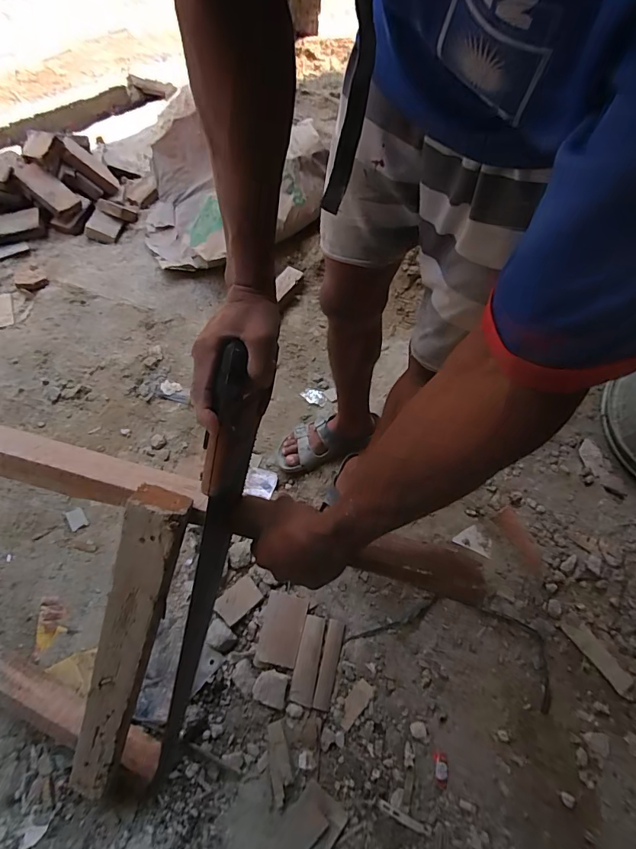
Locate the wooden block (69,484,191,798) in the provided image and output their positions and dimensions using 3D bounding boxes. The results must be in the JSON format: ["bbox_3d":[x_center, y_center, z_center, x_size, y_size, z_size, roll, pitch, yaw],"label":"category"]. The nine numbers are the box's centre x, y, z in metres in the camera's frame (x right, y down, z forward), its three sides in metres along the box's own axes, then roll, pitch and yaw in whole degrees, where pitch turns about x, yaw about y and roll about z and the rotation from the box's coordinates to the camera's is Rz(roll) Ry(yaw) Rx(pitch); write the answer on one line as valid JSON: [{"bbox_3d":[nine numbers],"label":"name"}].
[{"bbox_3d":[-0.252,0.316,0.547,0.065,0.550,0.040,27,23,13],"label":"wooden block"}]

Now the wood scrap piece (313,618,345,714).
[{"bbox_3d":[0.021,0.454,0.812,0.032,0.004,0.149,13,61,4],"label":"wood scrap piece"}]

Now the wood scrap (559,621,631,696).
[{"bbox_3d":[0.552,0.452,0.846,0.043,0.009,0.150,-32,67,-19],"label":"wood scrap"}]

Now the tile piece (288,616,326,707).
[{"bbox_3d":[-0.018,0.446,0.814,0.042,0.004,0.149,13,61,4],"label":"tile piece"}]

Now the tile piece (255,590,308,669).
[{"bbox_3d":[-0.070,0.394,0.825,0.078,0.010,0.125,12,61,4],"label":"tile piece"}]

